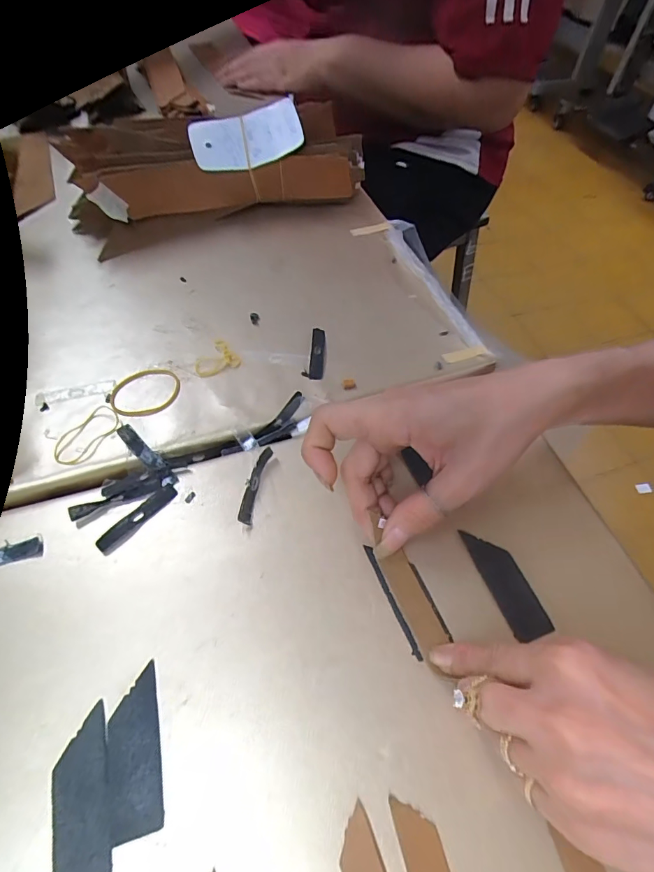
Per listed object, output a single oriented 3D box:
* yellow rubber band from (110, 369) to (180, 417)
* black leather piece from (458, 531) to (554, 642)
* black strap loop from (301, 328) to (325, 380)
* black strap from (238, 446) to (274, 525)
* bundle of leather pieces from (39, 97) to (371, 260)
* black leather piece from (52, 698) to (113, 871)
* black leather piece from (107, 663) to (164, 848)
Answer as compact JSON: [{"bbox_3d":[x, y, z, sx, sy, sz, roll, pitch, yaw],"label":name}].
[{"bbox_3d":[-0.130,-0.032,0.319,0.047,0.004,0.037,-18,57,-13],"label":"yellow rubber band"},{"bbox_3d":[0.101,0.082,0.254,0.023,0.004,0.063,-18,58,-13],"label":"black leather piece"},{"bbox_3d":[-0.009,-0.066,0.348,0.015,0.004,0.054,3,55,0],"label":"black strap loop"},{"bbox_3d":[-0.044,0.030,0.280,0.008,0.012,0.052,10,55,5],"label":"black strap"},{"bbox_3d":[-0.104,-0.265,0.446,0.290,0.077,0.102,-18,58,-14],"label":"bundle of leather pieces"},{"bbox_3d":[-0.108,0.157,0.195,0.023,0.004,0.063,-14,57,-11],"label":"black leather piece"},{"bbox_3d":[-0.089,0.143,0.205,0.022,0.004,0.063,-14,57,-11],"label":"black leather piece"}]

